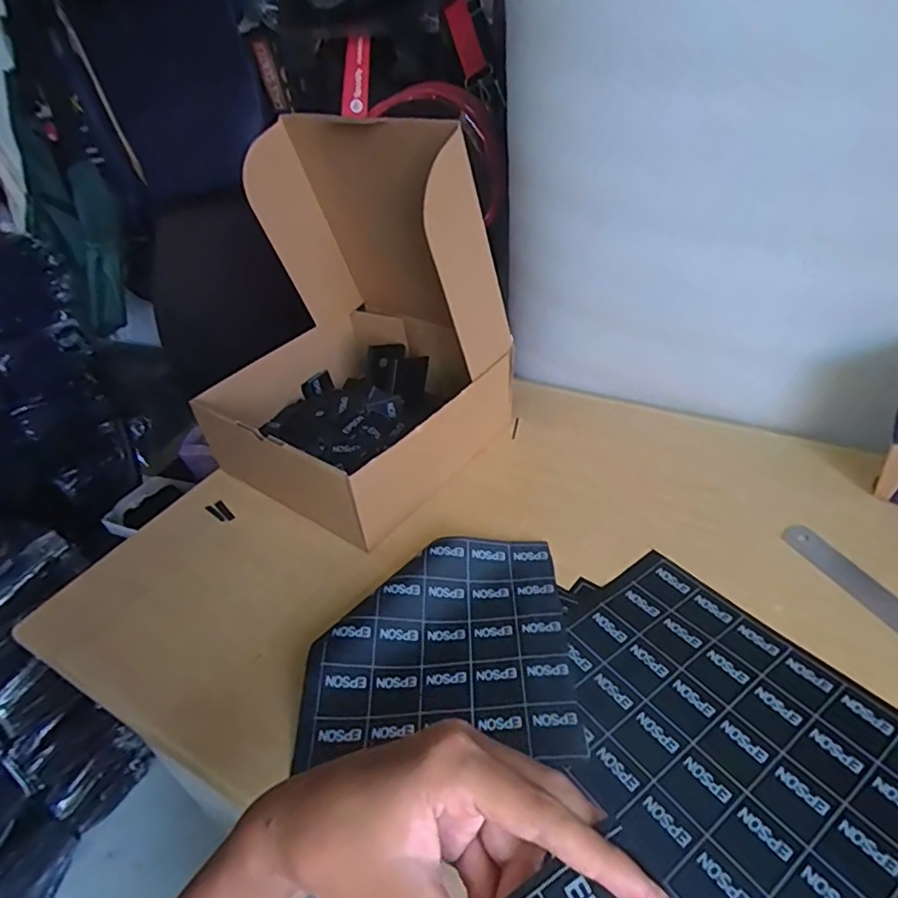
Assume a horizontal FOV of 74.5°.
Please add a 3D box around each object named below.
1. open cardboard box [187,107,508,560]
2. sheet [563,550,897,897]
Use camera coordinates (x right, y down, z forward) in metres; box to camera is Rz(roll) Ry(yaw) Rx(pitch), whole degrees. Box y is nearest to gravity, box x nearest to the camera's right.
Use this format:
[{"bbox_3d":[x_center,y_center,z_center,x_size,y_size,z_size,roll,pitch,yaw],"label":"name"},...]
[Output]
[{"bbox_3d":[-0.124,-0.140,0.658,0.299,0.343,0.305,22,46,34],"label":"open cardboard box"},{"bbox_3d":[0.197,0.203,0.405,0.204,0.004,0.284,-27,41,-25],"label":"sheet"}]

